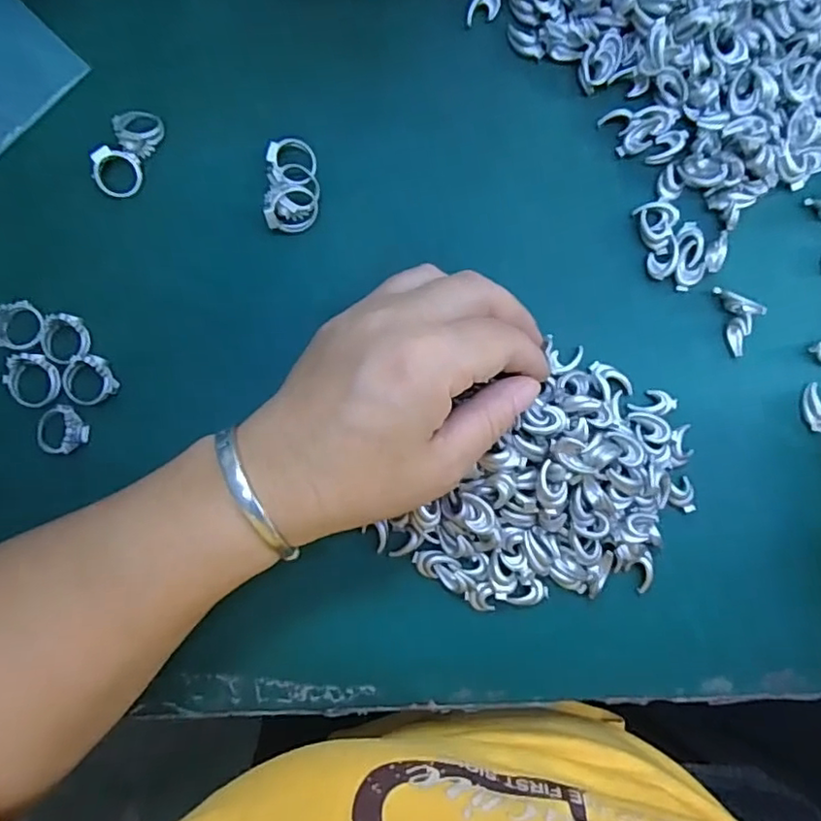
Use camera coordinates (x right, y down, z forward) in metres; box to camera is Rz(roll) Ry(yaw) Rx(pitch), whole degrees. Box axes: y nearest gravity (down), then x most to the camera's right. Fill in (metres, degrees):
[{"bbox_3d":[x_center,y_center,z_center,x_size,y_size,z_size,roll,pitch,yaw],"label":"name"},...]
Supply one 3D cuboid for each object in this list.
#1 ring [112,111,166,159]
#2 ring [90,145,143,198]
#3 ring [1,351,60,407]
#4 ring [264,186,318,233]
[{"bbox_3d":[-0.127,-0.129,0.273,0.021,0.007,0.021,0,84,2],"label":"ring"},{"bbox_3d":[-0.135,-0.109,0.270,0.019,0.013,0.019,0,87,2],"label":"ring"},{"bbox_3d":[-0.170,-0.013,0.262,0.024,0.005,0.023,0,84,2],"label":"ring"},{"bbox_3d":[-0.054,-0.090,0.265,0.021,0.012,0.017,-4,84,1],"label":"ring"}]

